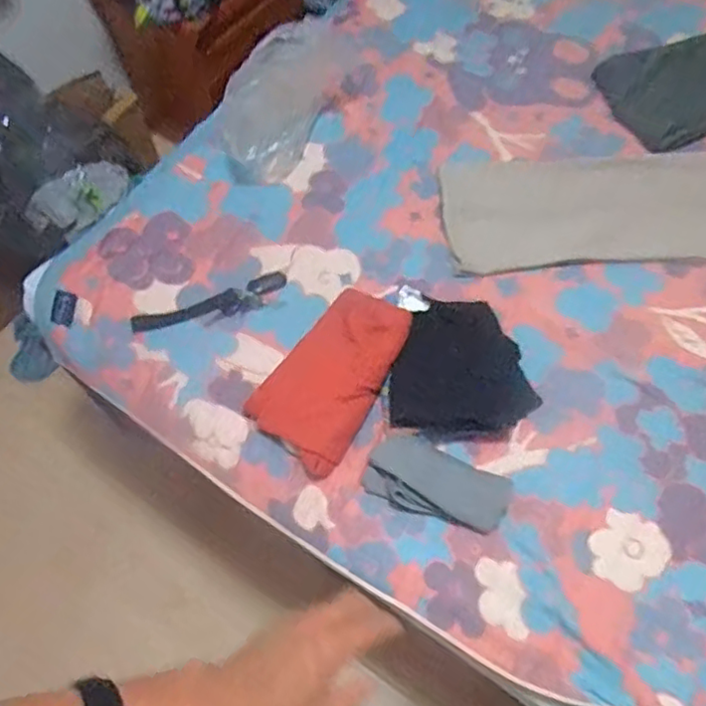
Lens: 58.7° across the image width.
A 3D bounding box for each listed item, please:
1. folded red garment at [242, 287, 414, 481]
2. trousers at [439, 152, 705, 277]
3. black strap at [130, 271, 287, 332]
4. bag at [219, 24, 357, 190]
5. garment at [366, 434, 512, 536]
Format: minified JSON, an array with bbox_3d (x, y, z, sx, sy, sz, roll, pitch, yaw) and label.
[{"bbox_3d":[-0.026,0.030,0.893,0.145,0.028,0.250,33,79,17],"label":"folded red garment"},{"bbox_3d":[0.611,-0.238,1.031,0.909,0.026,0.239,0,63,4],"label":"trousers"},{"bbox_3d":[-0.218,-0.072,0.978,0.242,0.016,0.043,-21,78,-15],"label":"black strap"},{"bbox_3d":[-0.123,-0.474,1.155,0.163,0.075,0.381,19,66,13],"label":"bag"},{"bbox_3d":[0.113,0.176,0.846,0.187,0.029,0.094,21,67,14],"label":"garment"}]

